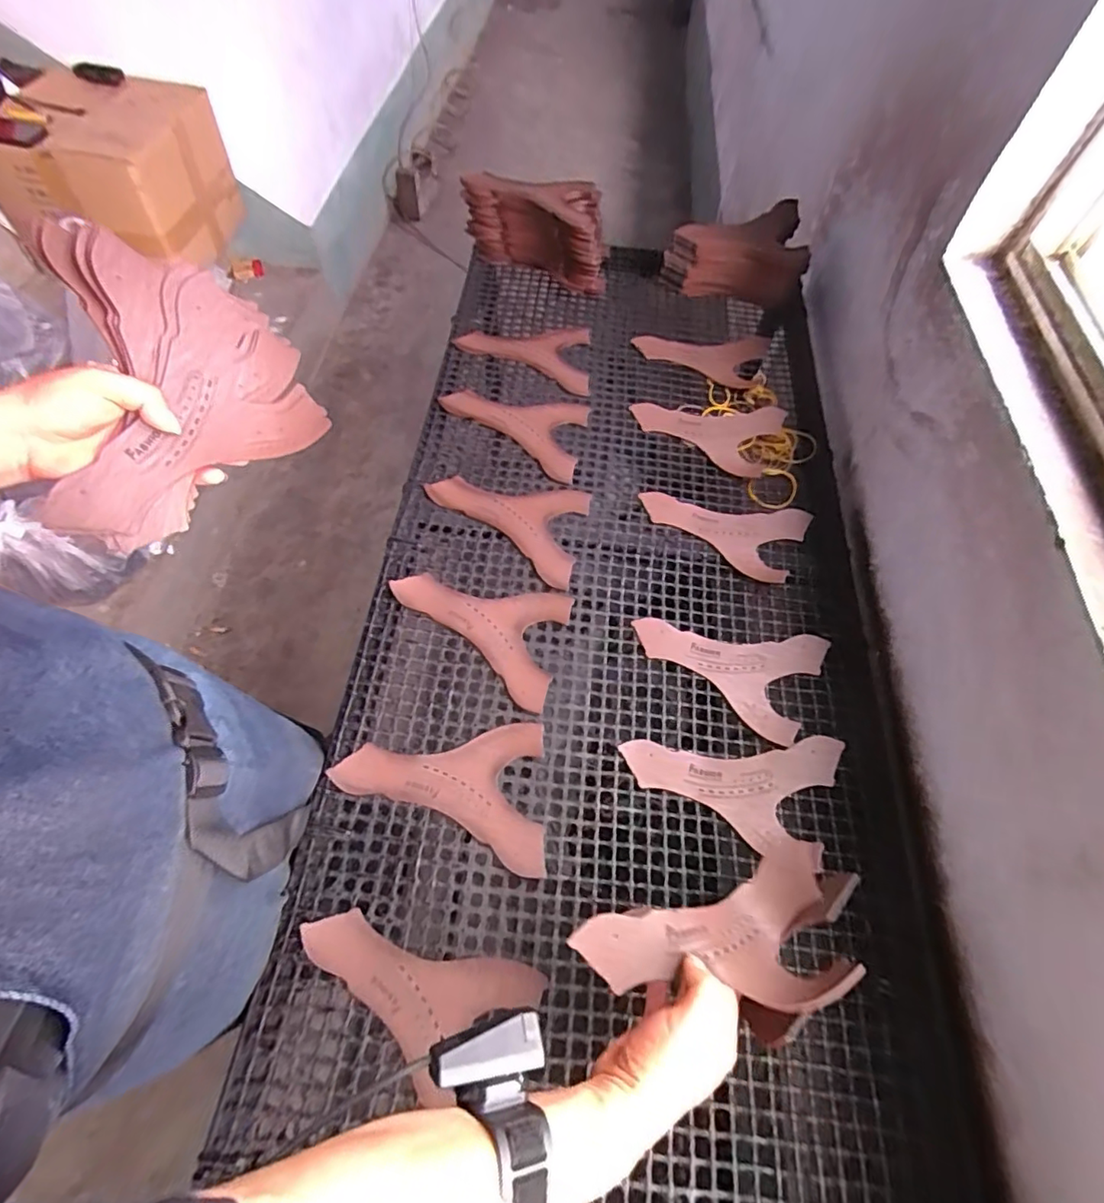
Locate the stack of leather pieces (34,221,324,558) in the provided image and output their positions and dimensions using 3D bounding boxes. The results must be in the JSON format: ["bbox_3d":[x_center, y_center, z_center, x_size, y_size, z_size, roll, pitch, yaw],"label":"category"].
[{"bbox_3d":[-0.288,-0.158,0.460,0.180,0.034,0.222,0,95,-37],"label":"stack of leather pieces"}]

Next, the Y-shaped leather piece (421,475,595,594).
[{"bbox_3d":[-0.066,-0.103,0.749,0.208,0.007,0.144,13,67,4],"label":"Y-shaped leather piece"}]

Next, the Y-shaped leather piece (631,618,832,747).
[{"bbox_3d":[0.206,0.060,0.677,0.208,0.010,0.143,28,63,11],"label":"Y-shaped leather piece"}]

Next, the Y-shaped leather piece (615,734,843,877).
[{"bbox_3d":[0.186,0.182,0.606,0.212,0.013,0.130,18,65,10],"label":"Y-shaped leather piece"}]

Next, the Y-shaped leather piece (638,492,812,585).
[{"bbox_3d":[0.230,-0.112,0.768,0.209,0.007,0.129,27,63,11],"label":"Y-shaped leather piece"}]

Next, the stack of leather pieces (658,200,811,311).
[{"bbox_3d":[0.311,-0.599,0.983,0.229,0.115,0.139,8,61,1],"label":"stack of leather pieces"}]

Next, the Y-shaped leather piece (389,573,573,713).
[{"bbox_3d":[-0.093,0.033,0.671,0.206,0.010,0.141,15,61,5],"label":"Y-shaped leather piece"}]

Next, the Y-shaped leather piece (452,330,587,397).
[{"bbox_3d":[-0.047,-0.384,0.900,0.210,0.016,0.132,3,61,-2],"label":"Y-shaped leather piece"}]

